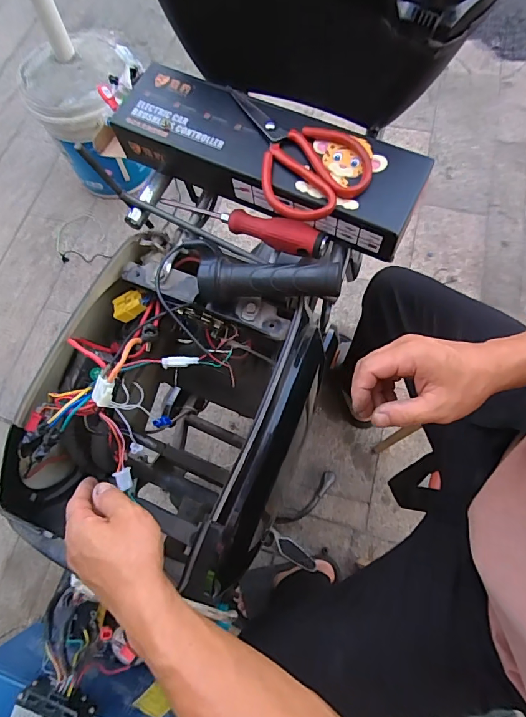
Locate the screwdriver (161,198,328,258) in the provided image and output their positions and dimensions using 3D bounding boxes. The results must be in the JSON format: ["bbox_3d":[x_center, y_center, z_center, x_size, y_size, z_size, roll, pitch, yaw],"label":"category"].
[{"bbox_3d":[-0.024,-0.152,0.474,0.196,0.031,0.028,21,72,10],"label":"screwdriver"}]

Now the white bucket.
[{"bbox_3d":[-0.466,-0.655,1.183,0.263,0.336,0.260,-1,69,3],"label":"white bucket"}]

